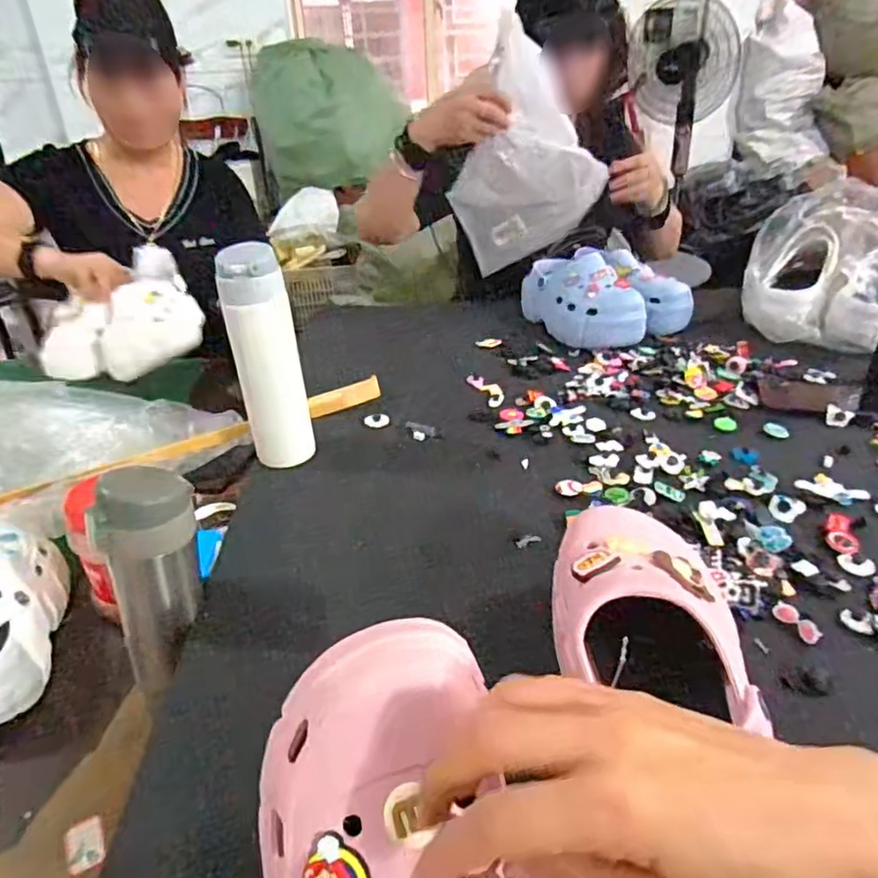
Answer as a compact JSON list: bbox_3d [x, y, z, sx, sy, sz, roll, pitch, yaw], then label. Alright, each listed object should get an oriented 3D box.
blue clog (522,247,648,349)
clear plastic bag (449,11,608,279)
[{"bbox_3d":[0.225,-0.223,0.983,0.105,0.105,0.210,-12,32,-17],"label":"blue clog"},{"bbox_3d":[0.141,-0.444,0.992,0.241,0.344,0.057,13,33,23],"label":"clear plastic bag"}]

